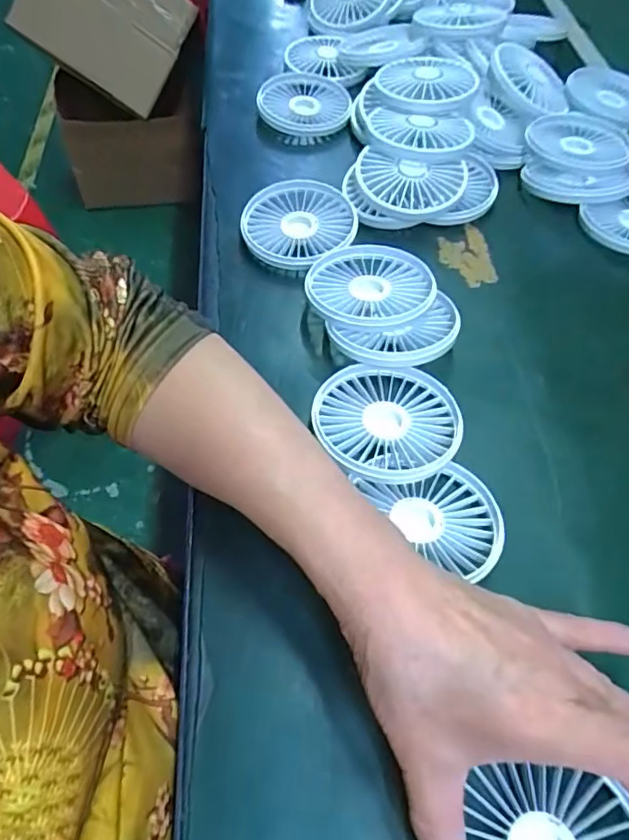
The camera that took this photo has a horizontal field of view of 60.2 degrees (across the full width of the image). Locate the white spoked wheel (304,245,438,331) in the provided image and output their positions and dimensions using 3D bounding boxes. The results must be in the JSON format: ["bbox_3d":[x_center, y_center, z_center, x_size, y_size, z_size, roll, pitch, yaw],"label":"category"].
[{"bbox_3d":[0.039,-0.095,0.383,0.086,0.015,0.084,1,58,-2],"label":"white spoked wheel"}]

